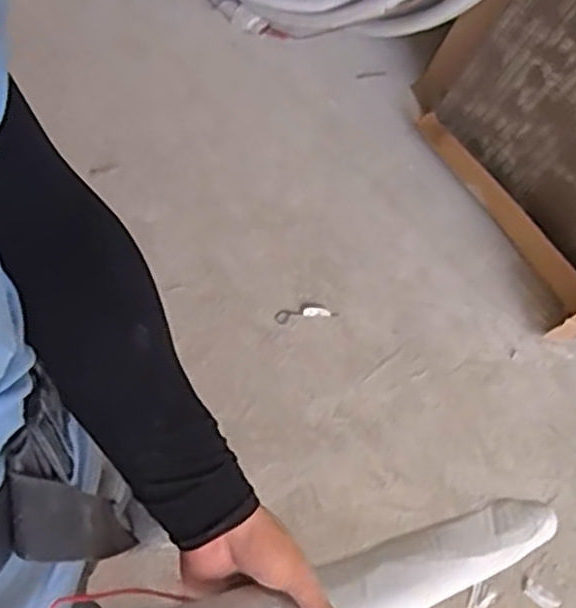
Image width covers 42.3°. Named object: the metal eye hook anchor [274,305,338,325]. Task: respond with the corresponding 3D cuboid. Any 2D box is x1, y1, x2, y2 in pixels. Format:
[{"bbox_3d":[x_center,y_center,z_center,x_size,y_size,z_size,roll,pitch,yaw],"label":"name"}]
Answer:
[{"bbox_3d":[0.037,0.019,1.509,0.124,0.011,0.028,-7,70,-3],"label":"metal eye hook anchor"}]

